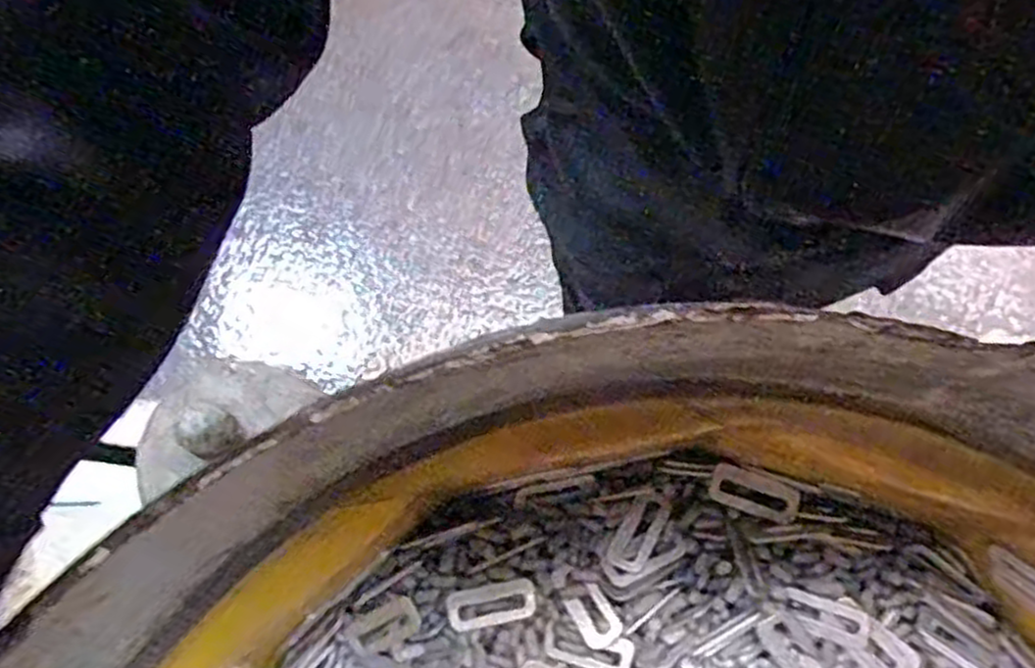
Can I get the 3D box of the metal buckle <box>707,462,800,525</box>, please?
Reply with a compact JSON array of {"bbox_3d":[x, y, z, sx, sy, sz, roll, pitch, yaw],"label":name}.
[{"bbox_3d":[0.163,0.110,0.541,0.060,0.008,0.027,20,82,9],"label":"metal buckle"}]

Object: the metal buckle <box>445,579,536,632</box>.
[{"bbox_3d":[-0.018,0.185,0.535,0.061,0.006,0.025,-13,67,5],"label":"metal buckle"}]

